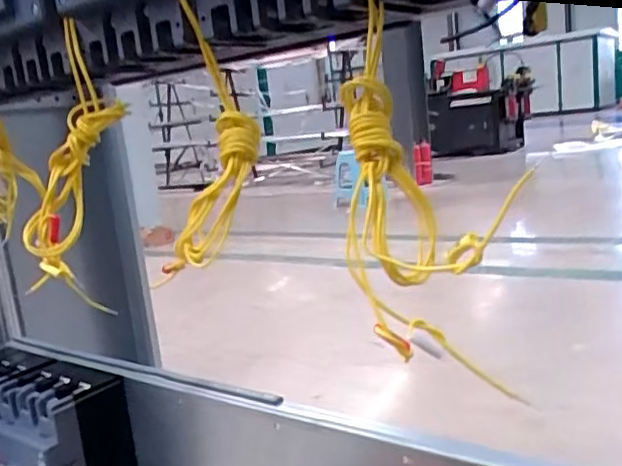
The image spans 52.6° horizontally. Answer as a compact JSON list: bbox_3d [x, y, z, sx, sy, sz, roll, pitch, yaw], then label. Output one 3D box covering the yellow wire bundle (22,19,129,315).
[{"bbox_3d":[-0.118,-0.032,0.312,0.055,0.133,0.033,-8,11,-6],"label":"yellow wire bundle"}]

